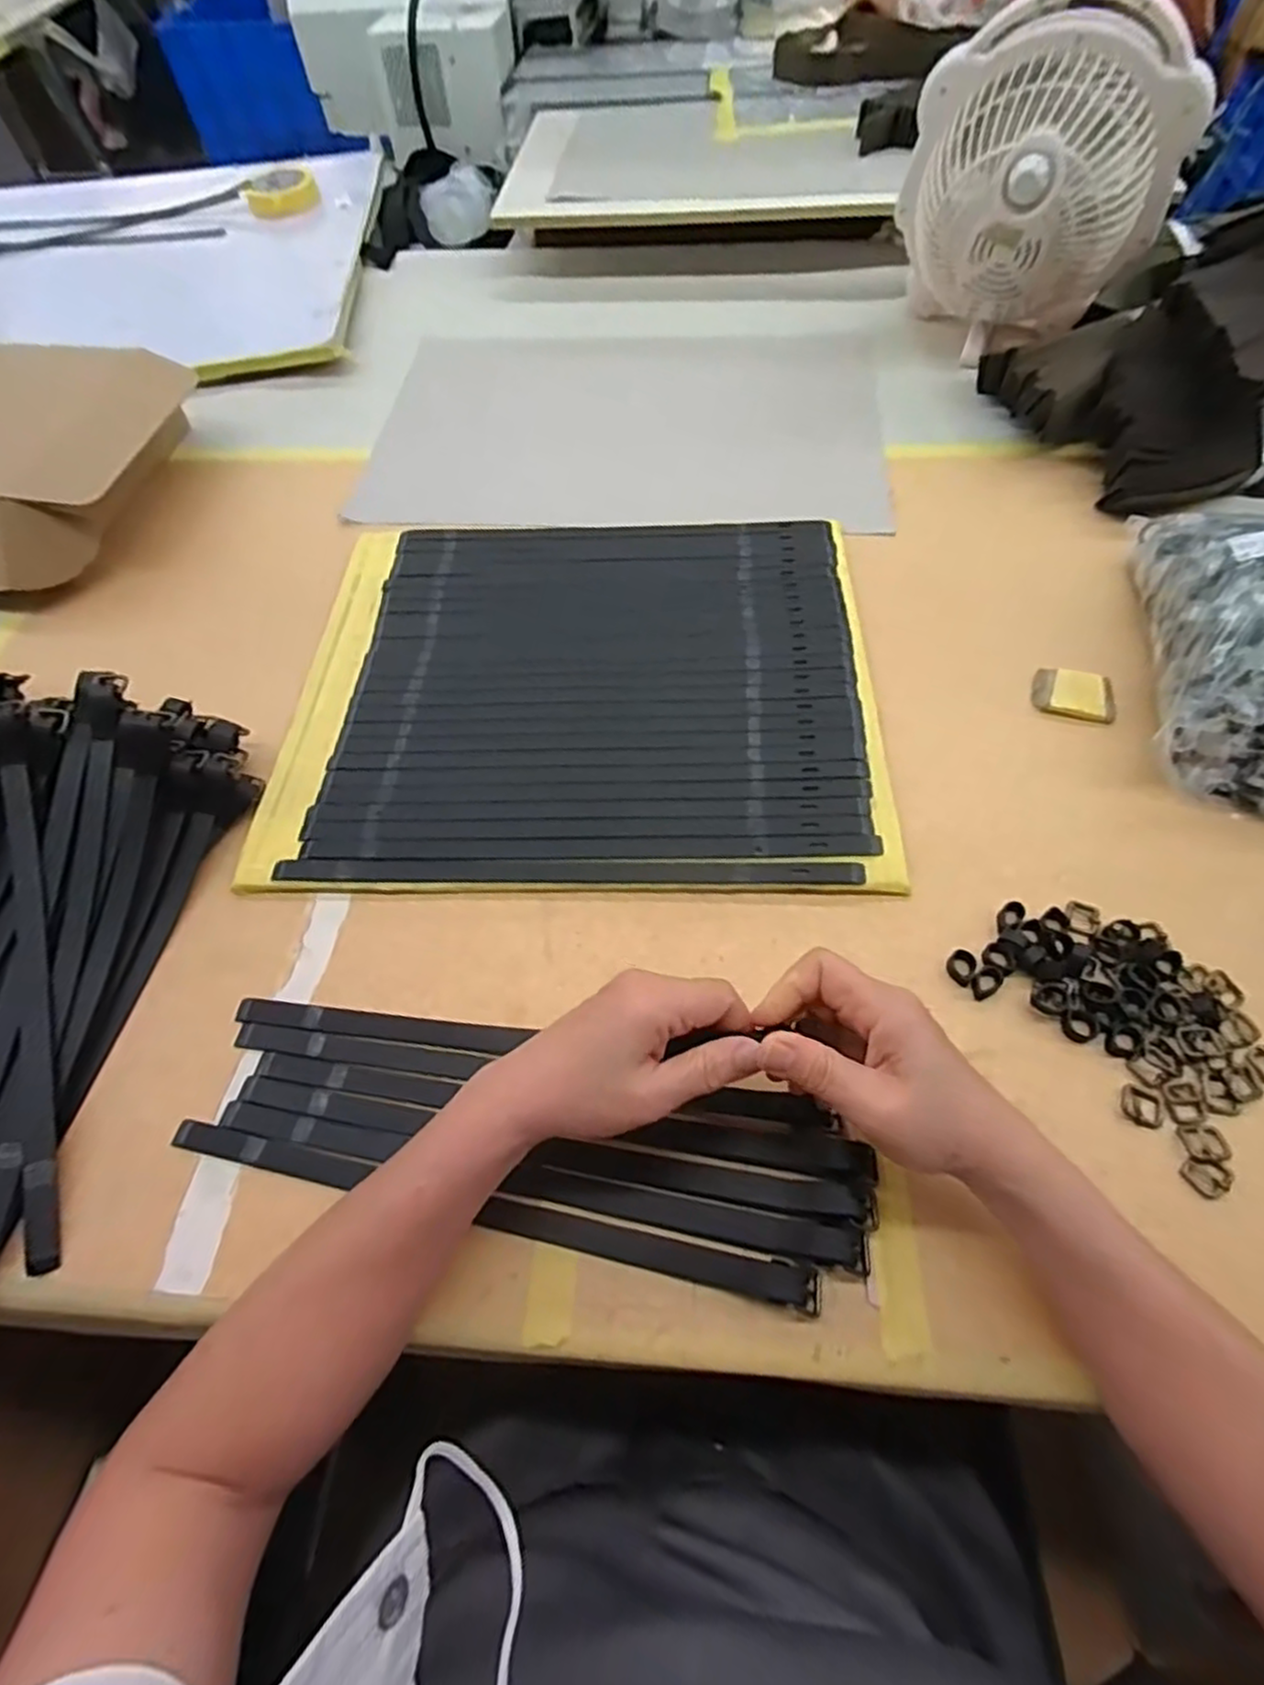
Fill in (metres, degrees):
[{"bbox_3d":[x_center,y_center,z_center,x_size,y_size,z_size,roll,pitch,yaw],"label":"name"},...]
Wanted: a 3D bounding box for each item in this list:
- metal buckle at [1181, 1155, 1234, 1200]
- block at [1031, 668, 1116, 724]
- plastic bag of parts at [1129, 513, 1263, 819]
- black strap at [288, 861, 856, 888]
[{"bbox_3d":[0.306,0.177,0.381,0.019,0.004,0.020,-40,64,-20],"label":"metal buckle"},{"bbox_3d":[0.343,-0.116,0.556,0.058,0.005,0.046,14,59,11],"label":"block"},{"bbox_3d":[0.459,-0.159,0.517,0.135,0.103,0.273,15,60,12],"label":"plastic bag of parts"},{"bbox_3d":[-0.047,0.021,0.491,0.392,0.009,0.017,0,58,3],"label":"black strap"}]

